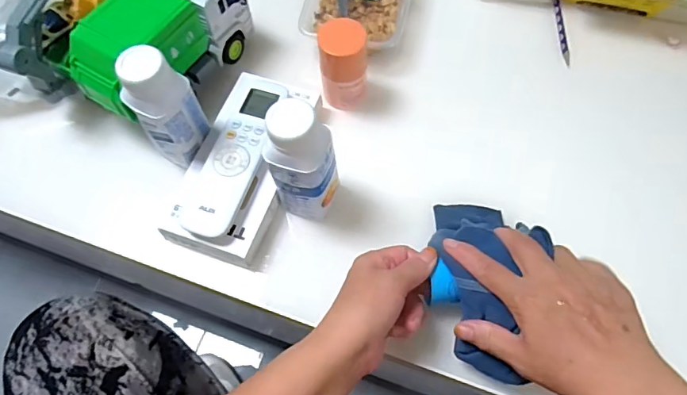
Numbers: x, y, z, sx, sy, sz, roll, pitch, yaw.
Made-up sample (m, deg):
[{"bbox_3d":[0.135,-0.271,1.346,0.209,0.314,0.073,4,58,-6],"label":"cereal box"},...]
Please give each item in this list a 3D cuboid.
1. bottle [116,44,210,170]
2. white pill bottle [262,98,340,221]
[{"bbox_3d":[-0.164,-0.083,0.432,0.049,0.114,0.051,17,67,9],"label":"bottle"},{"bbox_3d":[-0.035,-0.029,0.411,0.052,0.127,0.050,26,69,13],"label":"white pill bottle"}]

